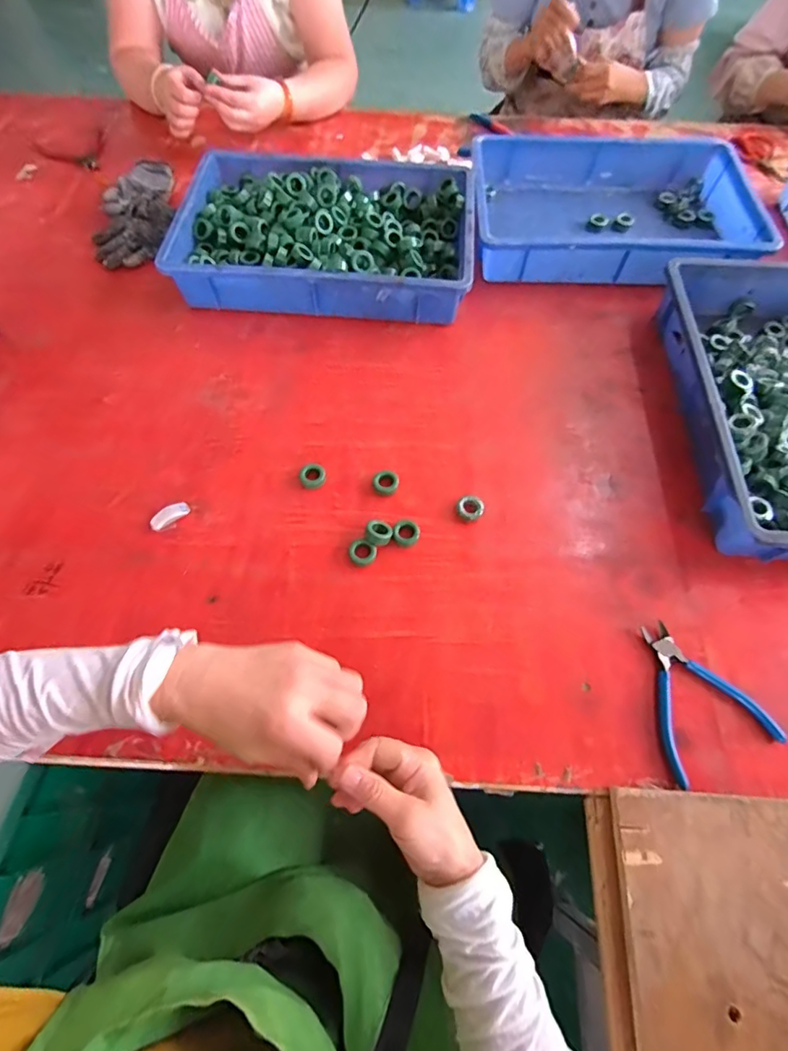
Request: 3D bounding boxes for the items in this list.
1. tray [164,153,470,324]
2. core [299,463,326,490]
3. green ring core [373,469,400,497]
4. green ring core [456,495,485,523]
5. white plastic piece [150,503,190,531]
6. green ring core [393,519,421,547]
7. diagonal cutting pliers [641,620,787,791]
[{"bbox_3d":[-0.101,-0.455,0.749,0.431,0.077,0.303,3,64,1],"label":"tray"},{"bbox_3d":[-0.099,-0.060,0.591,0.032,0.012,0.030,0,64,0],"label":"core"},{"bbox_3d":[-0.010,-0.052,0.591,0.032,0.015,0.029,4,64,2],"label":"green ring core"},{"bbox_3d":[0.090,-0.020,0.572,0.032,0.013,0.030,0,64,0],"label":"green ring core"},{"bbox_3d":[-0.264,-0.012,0.565,0.045,0.007,0.019,-38,70,-17],"label":"white plastic piece"},{"bbox_3d":[0.015,0.009,0.557,0.030,0.012,0.030,0,64,0],"label":"green ring core"},{"bbox_3d":[0.300,0.166,0.485,0.119,0.011,0.138,-18,65,-9],"label":"diagonal cutting pliers"}]

